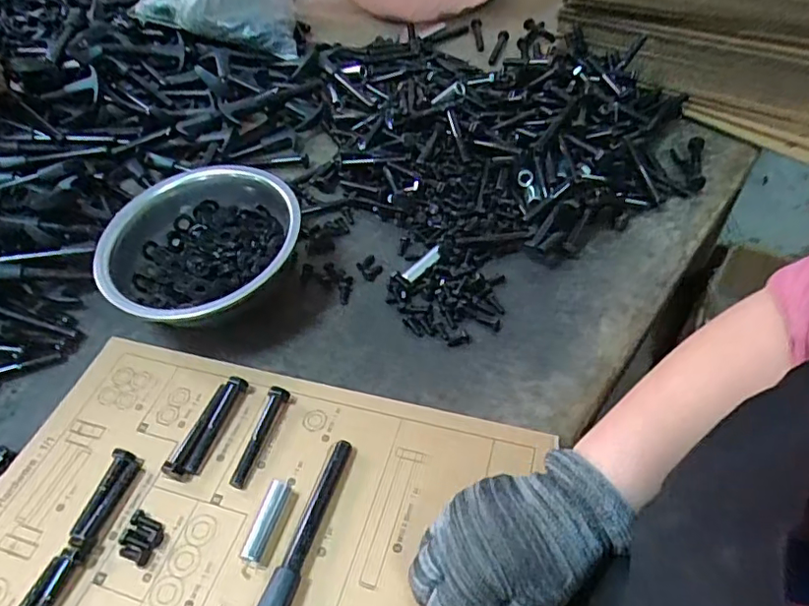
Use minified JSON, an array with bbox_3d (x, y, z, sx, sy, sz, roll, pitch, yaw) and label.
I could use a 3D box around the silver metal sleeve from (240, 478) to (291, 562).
[{"bbox_3d":[-0.088,0.139,0.359,0.012,0.018,0.051,9,51,13],"label":"silver metal sleeve"}]

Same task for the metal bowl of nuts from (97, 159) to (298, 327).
[{"bbox_3d":[-0.172,-0.048,0.493,0.154,0.071,0.165,-3,49,3],"label":"metal bowl of nuts"}]

